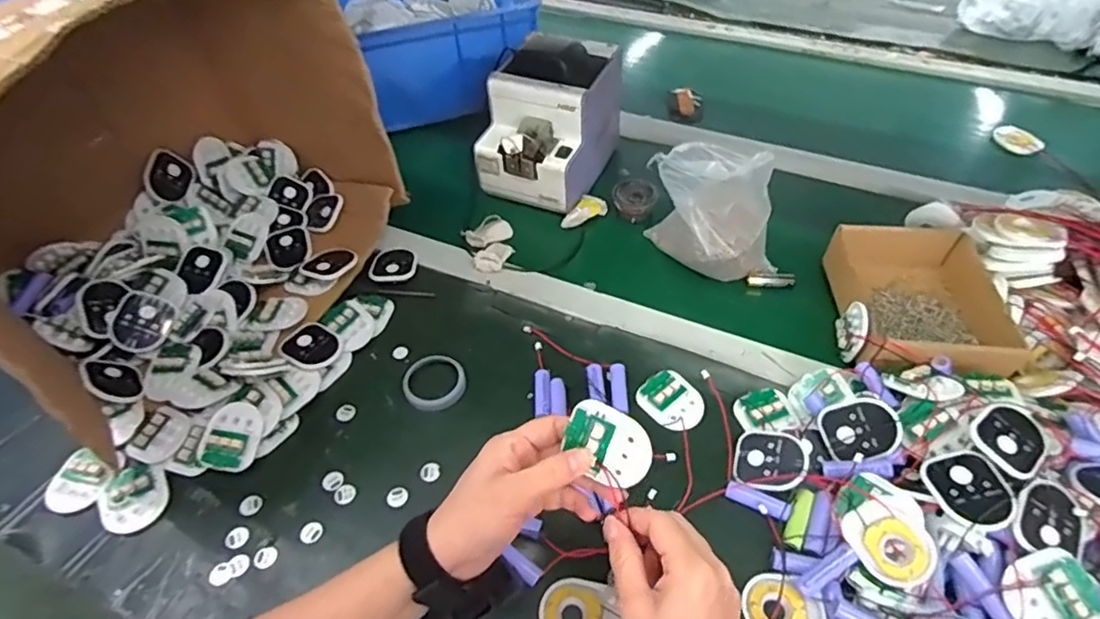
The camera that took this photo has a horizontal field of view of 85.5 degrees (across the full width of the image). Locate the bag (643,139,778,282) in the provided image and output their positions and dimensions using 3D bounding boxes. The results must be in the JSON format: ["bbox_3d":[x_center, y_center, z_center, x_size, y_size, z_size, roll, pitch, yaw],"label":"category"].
[{"bbox_3d":[0.167,-0.095,0.608,0.140,0.148,0.076,14,51,14],"label":"bag"}]

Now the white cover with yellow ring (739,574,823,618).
[{"bbox_3d":[0.170,0.219,0.430,0.055,0.013,0.046,6,50,7],"label":"white cover with yellow ring"}]

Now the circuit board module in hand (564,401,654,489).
[{"bbox_3d":[0.037,0.087,0.383,0.057,0.044,0.011,30,9,12],"label":"circuit board module in hand"}]

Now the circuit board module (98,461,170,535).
[{"bbox_3d":[-0.354,0.159,0.506,0.062,0.012,0.051,36,59,28],"label":"circuit board module"}]

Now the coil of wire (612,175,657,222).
[{"bbox_3d":[0.102,-0.132,0.724,0.050,0.036,0.049,-1,49,1],"label":"coil of wire"}]

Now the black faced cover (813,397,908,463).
[{"bbox_3d":[0.253,0.097,0.488,0.062,0.009,0.047,-25,70,24],"label":"black faced cover"}]

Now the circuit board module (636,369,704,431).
[{"bbox_3d":[0.111,0.082,0.546,0.055,0.013,0.062,-24,53,-17],"label":"circuit board module"}]

